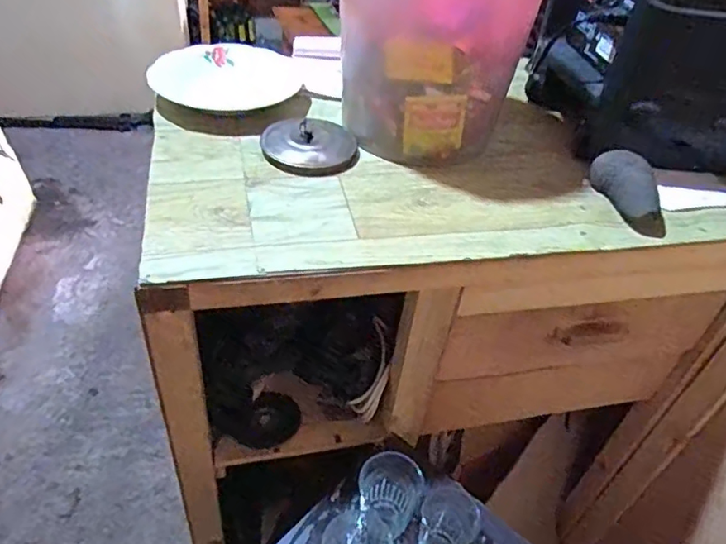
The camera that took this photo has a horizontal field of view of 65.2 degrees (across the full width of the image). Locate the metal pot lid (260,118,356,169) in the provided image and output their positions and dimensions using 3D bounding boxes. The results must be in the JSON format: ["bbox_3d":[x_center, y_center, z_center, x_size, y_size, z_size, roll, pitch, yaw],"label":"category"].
[{"bbox_3d":[-0.069,-0.168,0.721,0.109,0.029,0.104,3,43,-3],"label":"metal pot lid"}]

